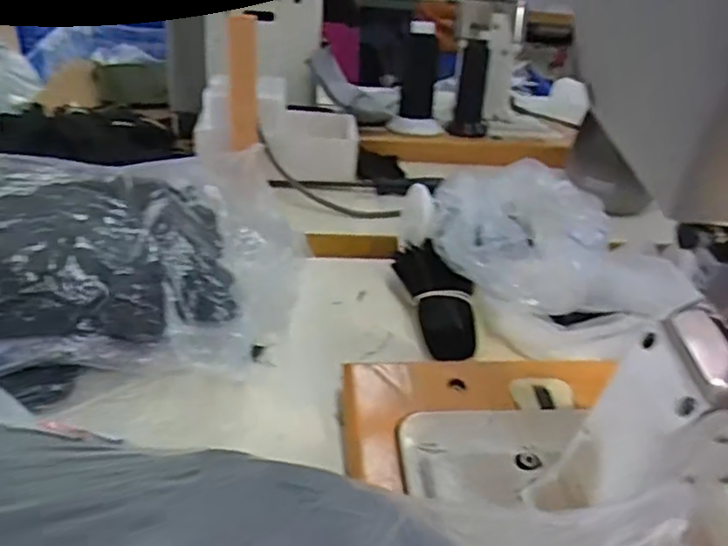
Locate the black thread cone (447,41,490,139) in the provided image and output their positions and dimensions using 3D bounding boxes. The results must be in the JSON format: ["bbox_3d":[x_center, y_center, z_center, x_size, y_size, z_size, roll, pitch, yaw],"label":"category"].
[{"bbox_3d":[0.146,-0.240,0.853,0.045,0.121,0.036,10,33,6],"label":"black thread cone"}]

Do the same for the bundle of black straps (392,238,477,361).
[{"bbox_3d":[0.068,0.016,0.561,0.052,0.047,0.129,-4,35,-16],"label":"bundle of black straps"}]

